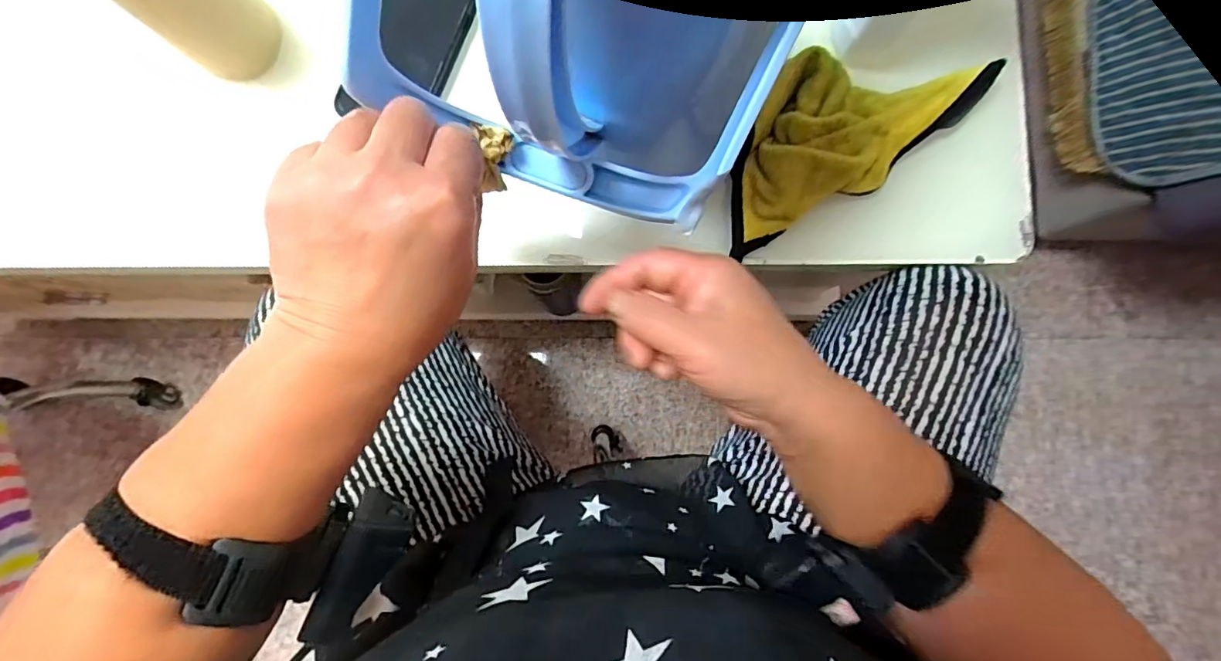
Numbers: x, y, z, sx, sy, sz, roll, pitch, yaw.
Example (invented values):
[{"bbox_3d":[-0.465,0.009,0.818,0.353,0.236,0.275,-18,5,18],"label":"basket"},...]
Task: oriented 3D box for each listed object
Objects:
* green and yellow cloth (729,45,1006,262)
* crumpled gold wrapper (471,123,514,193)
[{"bbox_3d":[0.177,-0.155,0.390,0.226,0.042,0.103,-27,86,-3],"label":"green and yellow cloth"},{"bbox_3d":[-0.064,-0.093,0.290,0.020,0.012,0.034,4,120,0],"label":"crumpled gold wrapper"}]

